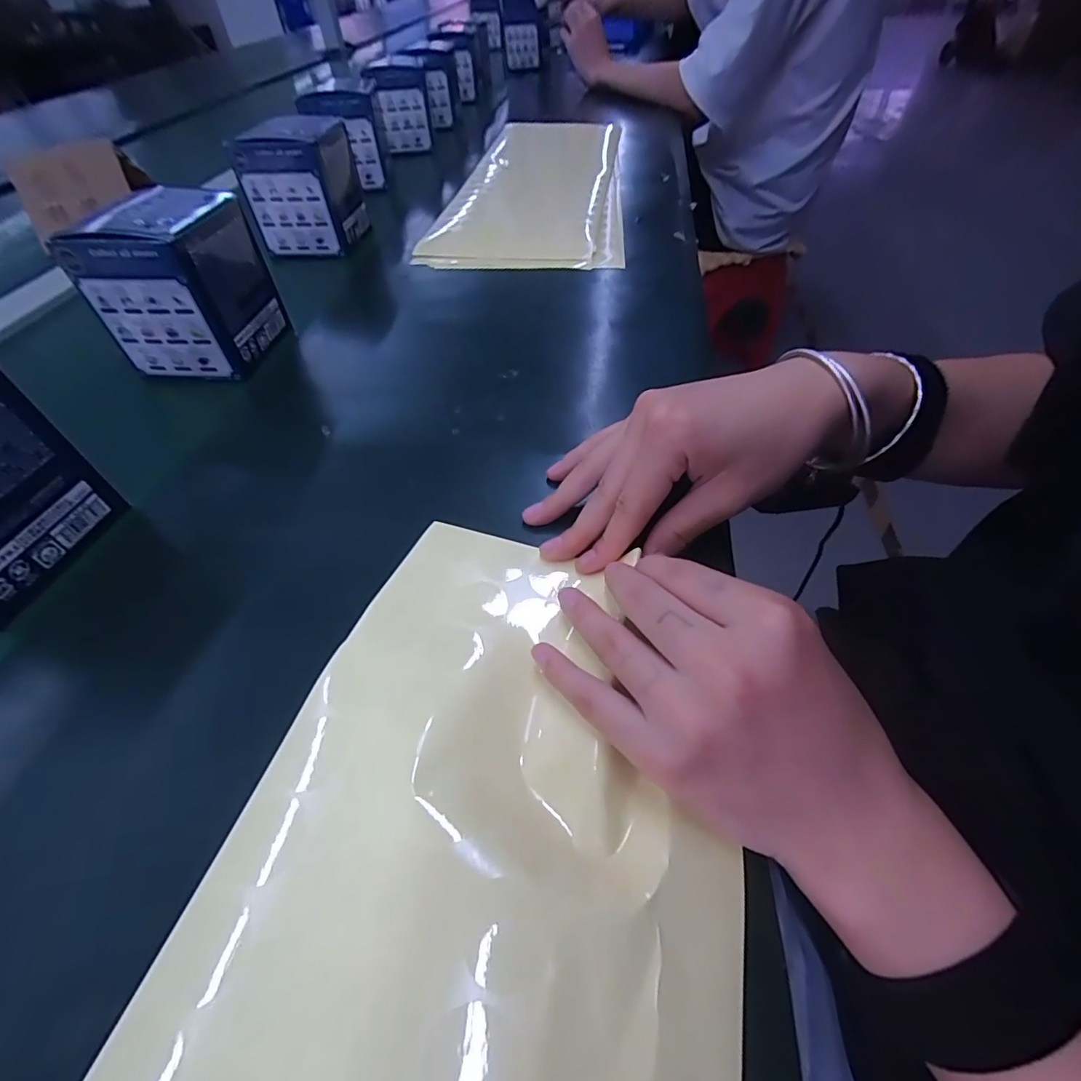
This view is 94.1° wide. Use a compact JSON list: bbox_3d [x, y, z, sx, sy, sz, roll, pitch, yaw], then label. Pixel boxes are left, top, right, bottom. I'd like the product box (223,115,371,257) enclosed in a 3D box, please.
[{"bbox_3d":[-0.218,-0.329,0.465,0.084,0.090,0.077,5,52,4],"label":"product box"}]

